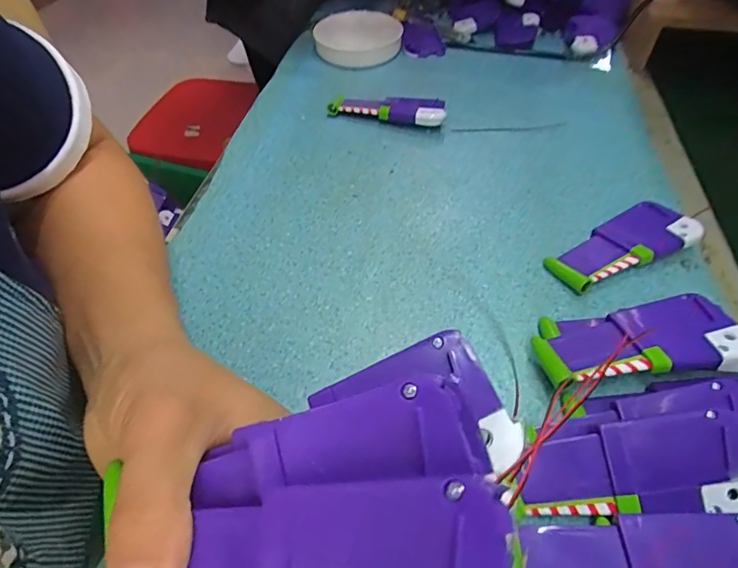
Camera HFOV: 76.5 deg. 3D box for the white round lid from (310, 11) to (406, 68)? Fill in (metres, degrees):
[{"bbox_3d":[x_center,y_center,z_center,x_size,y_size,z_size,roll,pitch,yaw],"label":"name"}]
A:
[{"bbox_3d":[-0.014,-0.308,0.585,0.108,0.024,0.108,0,48,0],"label":"white round lid"}]

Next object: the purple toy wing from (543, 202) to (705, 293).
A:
[{"bbox_3d":[0.191,-0.029,0.355,0.116,0.018,0.050,-23,52,-19],"label":"purple toy wing"}]

